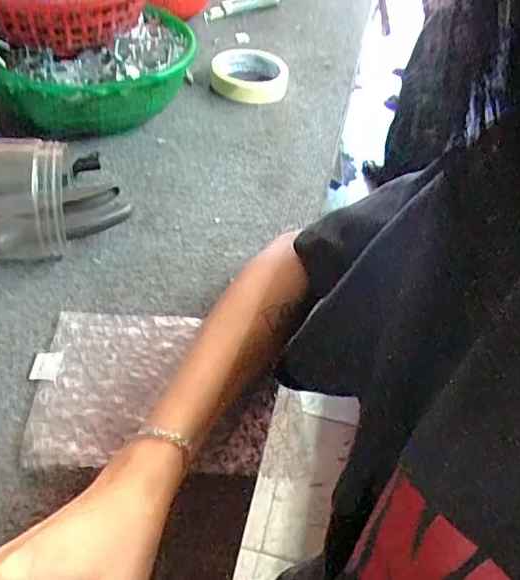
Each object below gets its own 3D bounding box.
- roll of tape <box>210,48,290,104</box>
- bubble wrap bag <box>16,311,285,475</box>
[{"bbox_3d":[-0.015,-0.273,0.729,0.095,0.031,0.095,1,44,-7],"label":"roll of tape"},{"bbox_3d":[-0.072,0.064,0.394,0.157,0.009,0.124,3,44,-4],"label":"bubble wrap bag"}]

